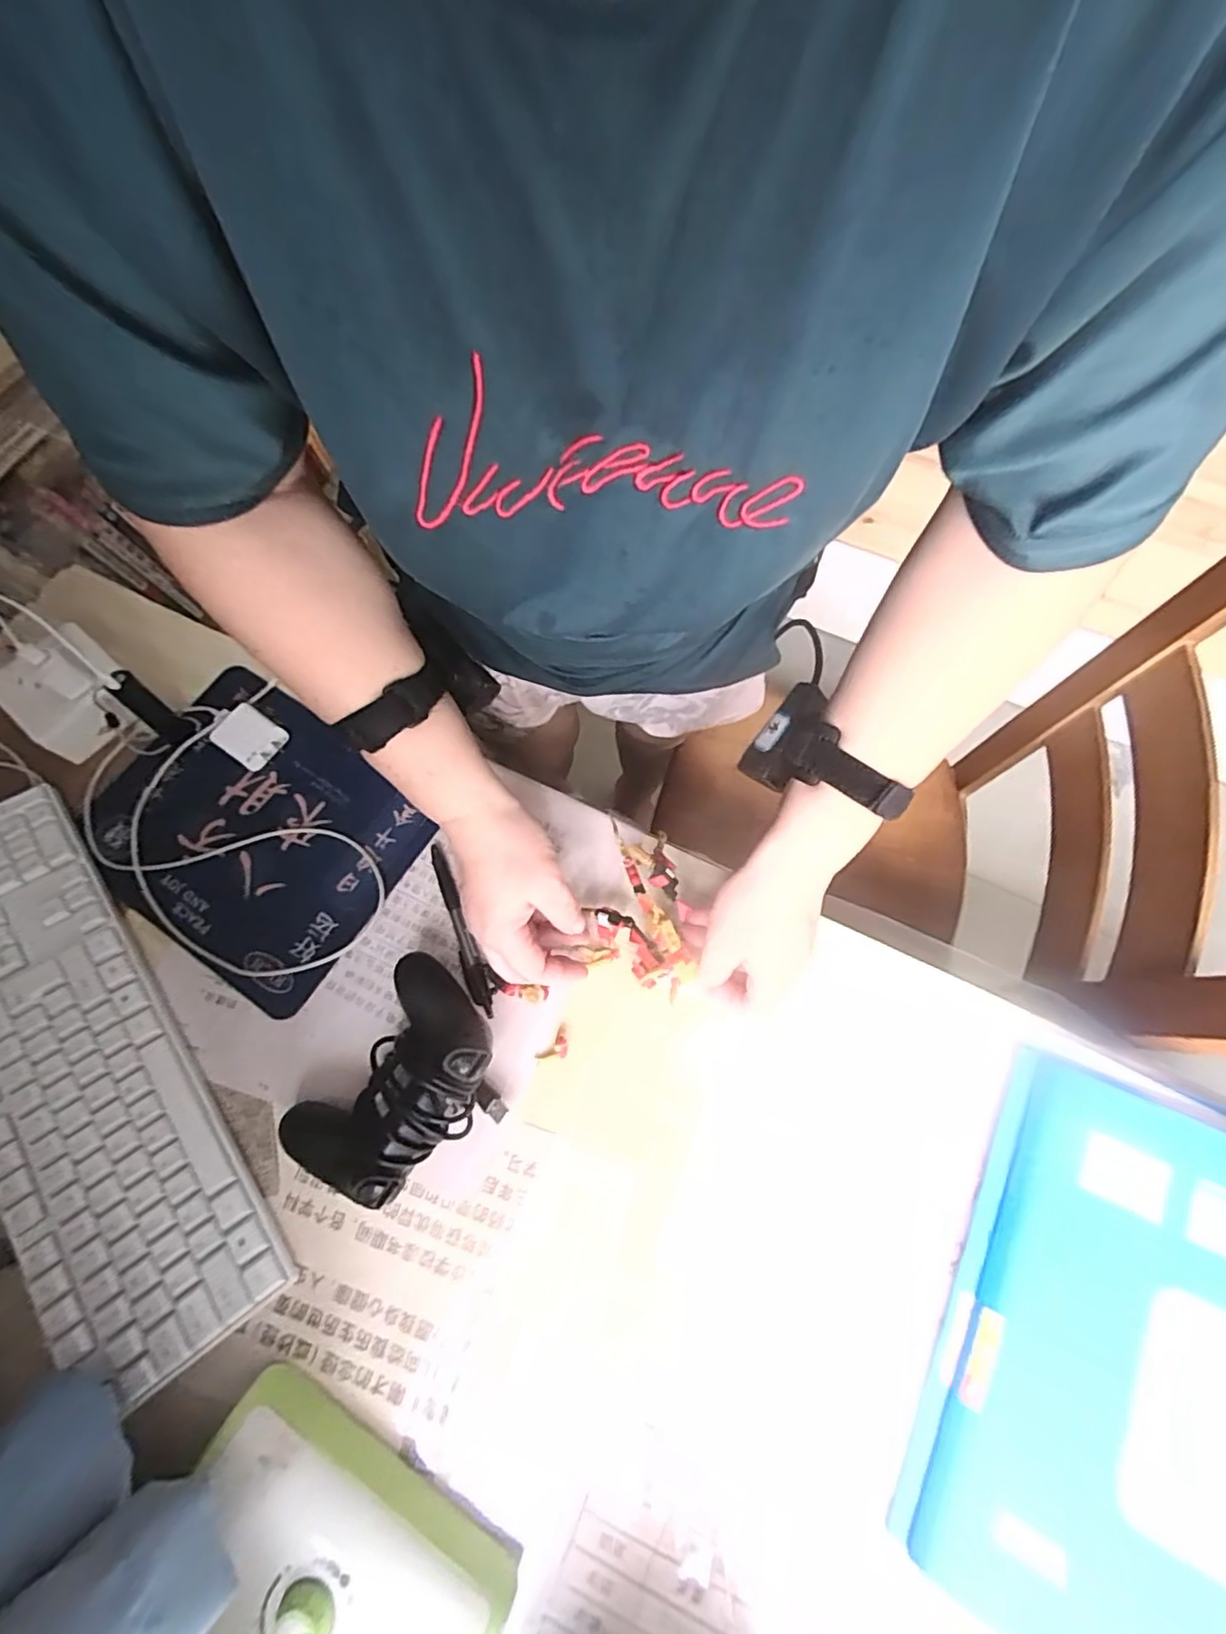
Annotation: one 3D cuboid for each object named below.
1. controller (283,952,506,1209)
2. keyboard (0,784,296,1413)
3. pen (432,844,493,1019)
[{"bbox_3d":[-0.136,0.179,0.418,0.115,0.069,0.148,32,75,10],"label":"controller"},{"bbox_3d":[-0.376,0.167,0.434,0.124,0.017,0.417,-31,75,-22],"label":"keyboard"},{"bbox_3d":[-0.118,0.085,0.485,0.018,0.016,0.139,-21,73,-6],"label":"pen"}]

